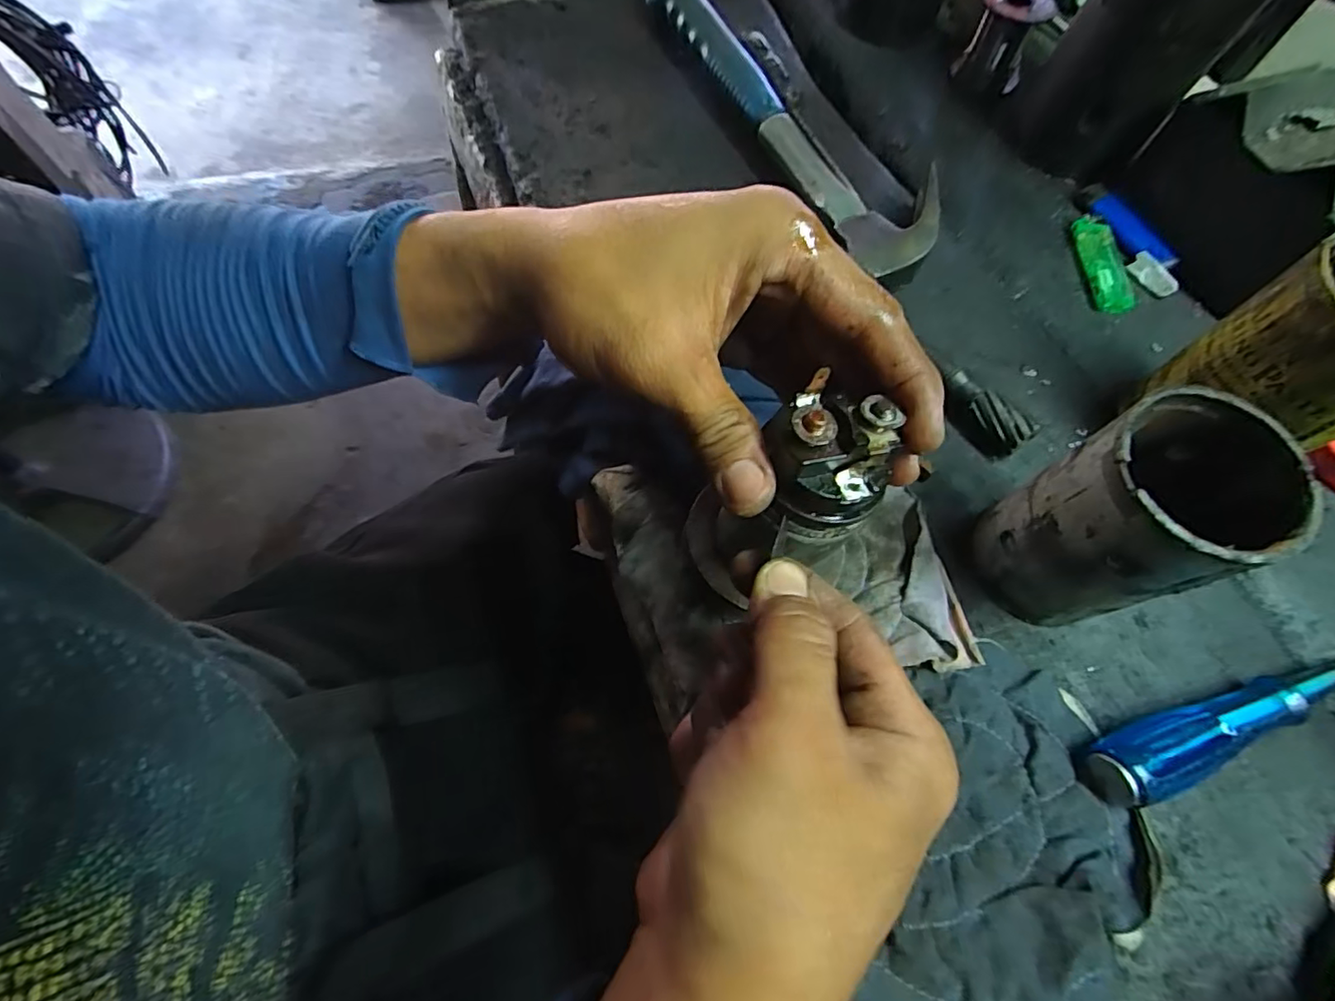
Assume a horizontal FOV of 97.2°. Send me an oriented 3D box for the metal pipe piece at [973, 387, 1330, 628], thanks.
[{"bbox_3d":[0.190,0.010,0.250,0.070,0.106,0.066,-22,68,-15],"label":"metal pipe piece"}]

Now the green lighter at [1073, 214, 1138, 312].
[{"bbox_3d":[0.286,-0.154,0.385,0.025,0.014,0.072,4,64,-3],"label":"green lighter"}]

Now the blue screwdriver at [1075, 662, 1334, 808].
[{"bbox_3d":[0.267,0.094,0.264,0.186,0.026,0.027,-14,66,-12],"label":"blue screwdriver"}]

